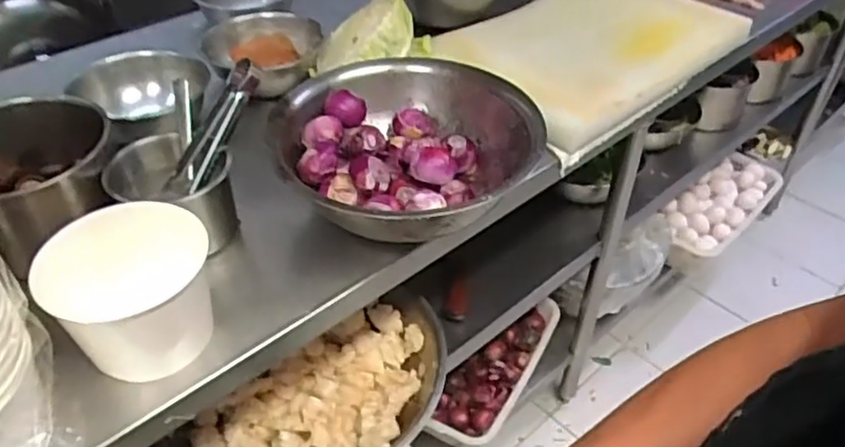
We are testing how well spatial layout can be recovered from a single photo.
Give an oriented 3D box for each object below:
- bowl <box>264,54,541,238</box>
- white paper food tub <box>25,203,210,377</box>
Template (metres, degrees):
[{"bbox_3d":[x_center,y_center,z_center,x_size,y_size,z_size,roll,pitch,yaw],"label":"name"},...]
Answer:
[{"bbox_3d":[-0.019,-0.074,0.723,0.283,0.082,0.285,20,45,20],"label":"bowl"},{"bbox_3d":[-0.252,0.060,0.571,0.127,0.107,0.120,-2,42,-3],"label":"white paper food tub"}]

